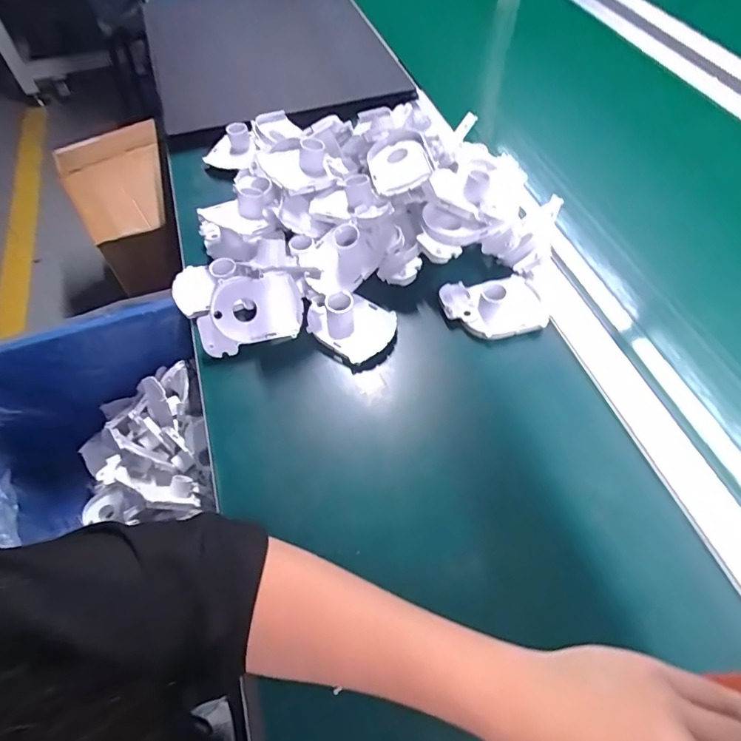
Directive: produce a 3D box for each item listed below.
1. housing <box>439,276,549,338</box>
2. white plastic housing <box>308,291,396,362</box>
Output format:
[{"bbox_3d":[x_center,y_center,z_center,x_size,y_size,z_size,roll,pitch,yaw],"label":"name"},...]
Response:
[{"bbox_3d":[0.122,-0.069,0.478,0.097,0.031,0.066,-10,56,-4],"label":"housing"},{"bbox_3d":[-0.019,-0.053,0.473,0.083,0.037,0.064,33,64,22],"label":"white plastic housing"}]

